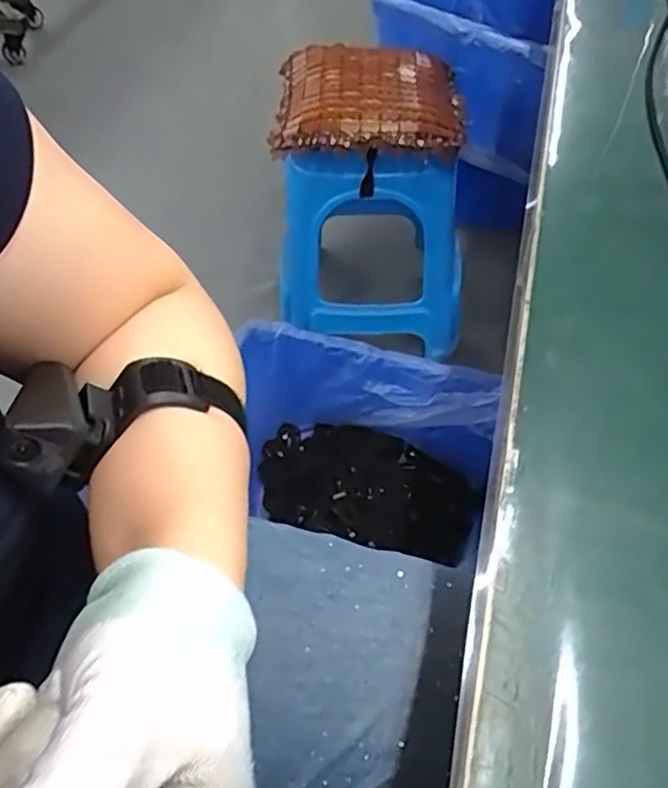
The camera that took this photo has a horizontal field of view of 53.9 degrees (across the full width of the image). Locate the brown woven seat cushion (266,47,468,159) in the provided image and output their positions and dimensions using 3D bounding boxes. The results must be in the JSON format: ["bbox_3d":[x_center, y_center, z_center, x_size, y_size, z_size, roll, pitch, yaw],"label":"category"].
[{"bbox_3d":[0.054,-0.468,1.041,0.298,0.066,0.238,-2,52,1],"label":"brown woven seat cushion"}]

